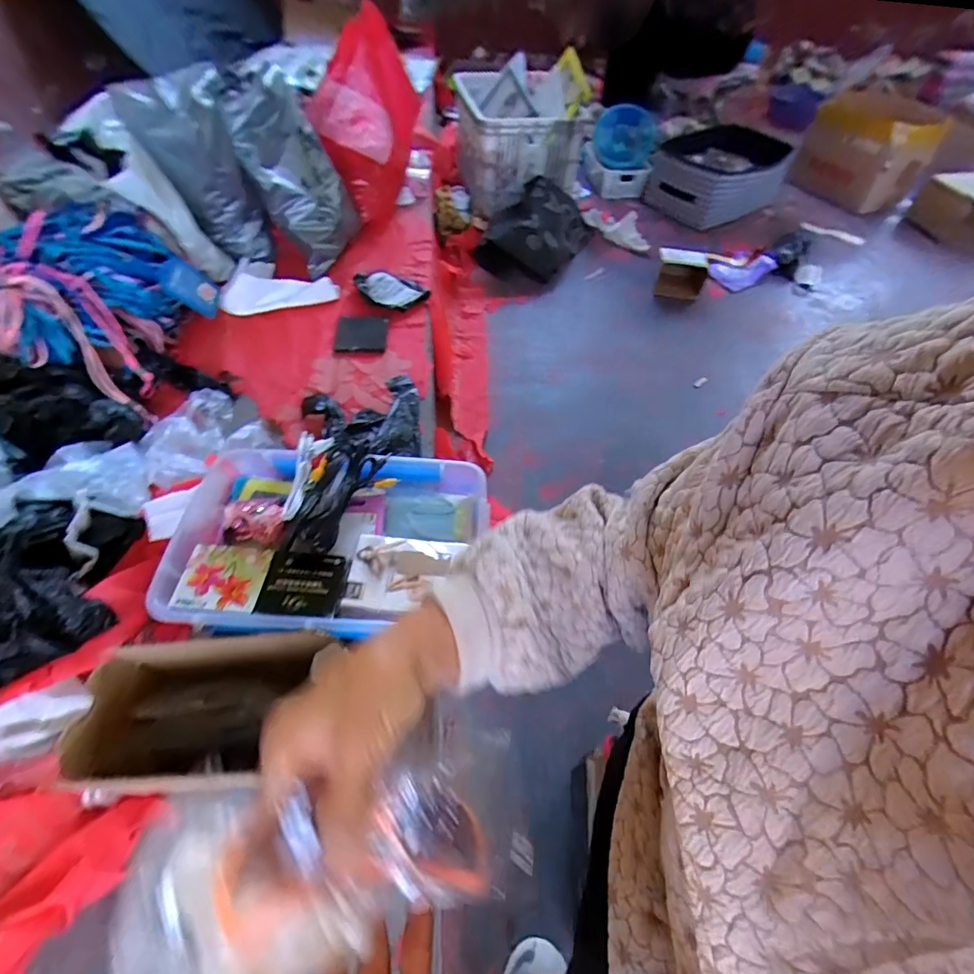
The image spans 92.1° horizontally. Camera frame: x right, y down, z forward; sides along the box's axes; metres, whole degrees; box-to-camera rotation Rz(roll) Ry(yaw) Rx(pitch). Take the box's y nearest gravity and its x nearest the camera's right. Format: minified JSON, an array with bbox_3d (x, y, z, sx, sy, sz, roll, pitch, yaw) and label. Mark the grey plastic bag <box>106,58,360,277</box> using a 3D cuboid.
[{"bbox_3d":[-0.481,-0.633,0.953,0.364,0.315,0.172,-7,56,-8],"label":"grey plastic bag"}]

